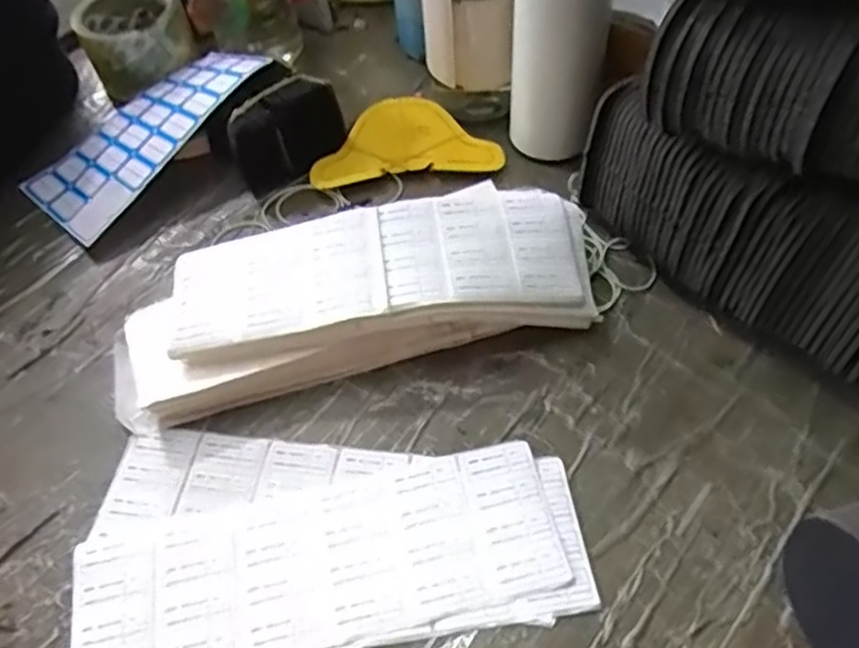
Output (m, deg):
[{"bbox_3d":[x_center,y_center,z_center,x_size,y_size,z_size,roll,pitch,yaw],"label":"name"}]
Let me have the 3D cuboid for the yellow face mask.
[{"bbox_3d":[-0.020,-0.146,0.552,0.142,0.019,0.084,-7,53,0],"label":"yellow face mask"}]

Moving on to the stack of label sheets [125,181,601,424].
[{"bbox_3d":[-0.047,-0.022,0.444,0.301,0.052,0.107,-13,54,-4],"label":"stack of label sheets"}]

